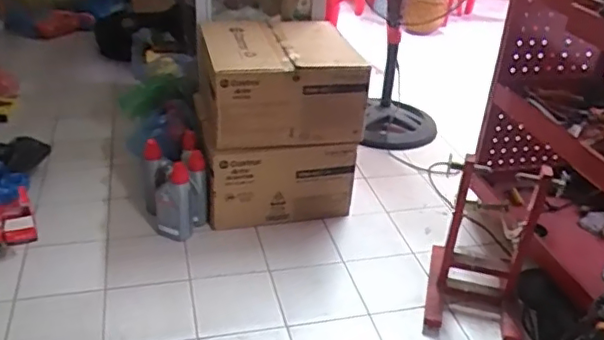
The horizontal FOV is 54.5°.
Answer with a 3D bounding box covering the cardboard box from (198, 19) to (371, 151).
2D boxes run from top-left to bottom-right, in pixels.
[{"bbox_3d":[-0.082,-0.261,1.640,0.420,0.259,0.401,-7,32,-17],"label":"cardboard box"}]

